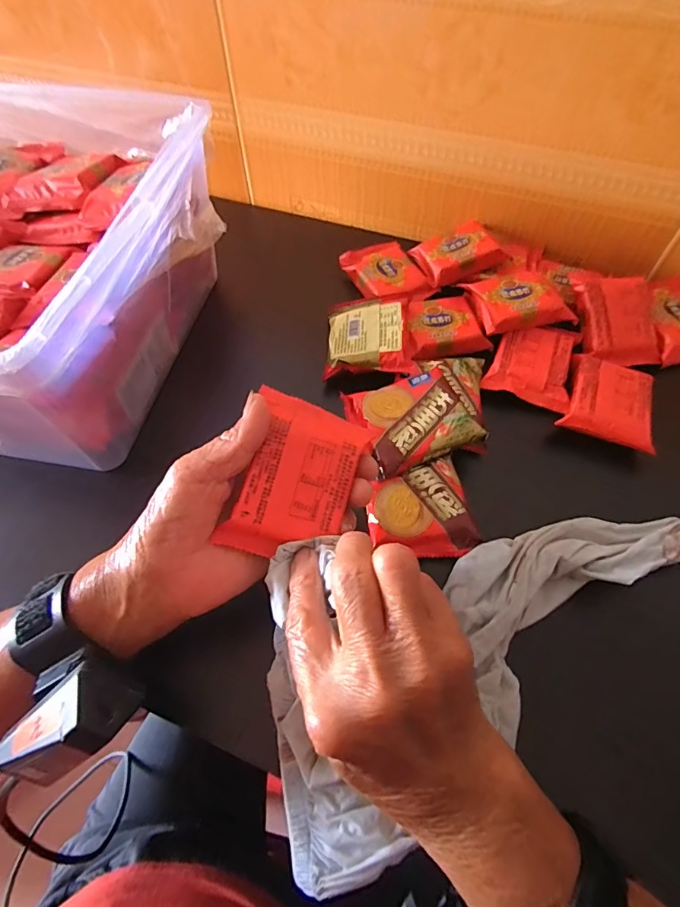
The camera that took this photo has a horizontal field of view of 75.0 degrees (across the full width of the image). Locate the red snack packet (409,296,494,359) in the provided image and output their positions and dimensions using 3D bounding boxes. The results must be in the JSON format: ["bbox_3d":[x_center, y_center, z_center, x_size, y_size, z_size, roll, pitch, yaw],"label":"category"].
[{"bbox_3d":[0.092,-0.115,0.402,0.070,0.017,0.061,-13,59,-7],"label":"red snack packet"}]

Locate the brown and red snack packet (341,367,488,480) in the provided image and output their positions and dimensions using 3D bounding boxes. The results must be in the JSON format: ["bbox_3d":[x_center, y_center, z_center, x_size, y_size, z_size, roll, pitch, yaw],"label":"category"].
[{"bbox_3d":[0.053,-0.024,0.330,0.081,0.017,0.071,-19,60,-11],"label":"brown and red snack packet"}]

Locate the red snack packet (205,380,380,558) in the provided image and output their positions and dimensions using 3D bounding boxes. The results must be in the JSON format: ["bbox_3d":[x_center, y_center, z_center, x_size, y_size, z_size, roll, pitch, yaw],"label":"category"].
[{"bbox_3d":[-0.025,0.015,0.250,0.061,0.019,0.087,23,82,-4],"label":"red snack packet"}]

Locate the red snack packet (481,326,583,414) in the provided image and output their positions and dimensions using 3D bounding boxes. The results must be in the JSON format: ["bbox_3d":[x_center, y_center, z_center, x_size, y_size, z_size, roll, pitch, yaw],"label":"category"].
[{"bbox_3d":[0.167,-0.081,0.379,0.066,0.020,0.080,20,61,13],"label":"red snack packet"}]

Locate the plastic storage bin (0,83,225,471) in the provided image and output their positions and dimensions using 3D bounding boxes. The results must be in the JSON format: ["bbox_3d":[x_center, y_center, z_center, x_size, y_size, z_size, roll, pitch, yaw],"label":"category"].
[{"bbox_3d":[-0.283,-0.154,0.356,0.318,0.146,0.297,10,59,6],"label":"plastic storage bin"}]

